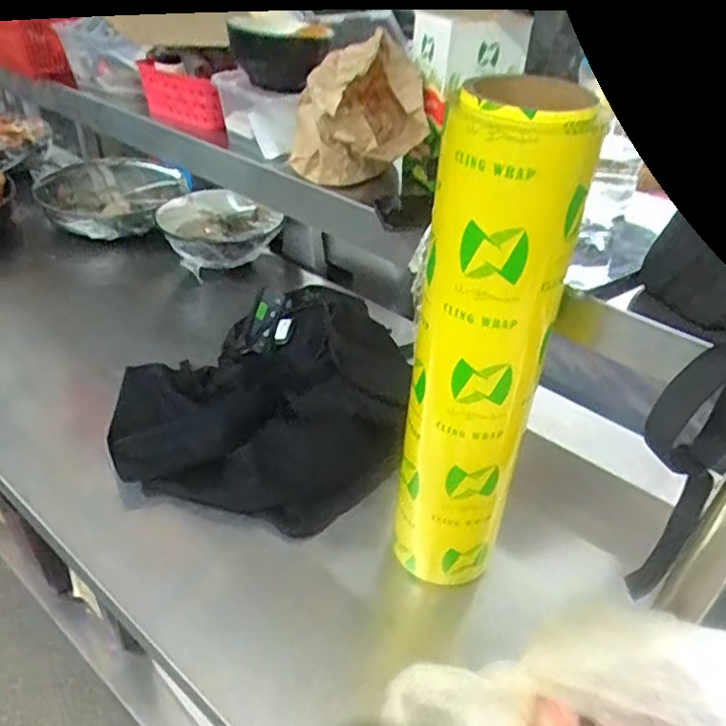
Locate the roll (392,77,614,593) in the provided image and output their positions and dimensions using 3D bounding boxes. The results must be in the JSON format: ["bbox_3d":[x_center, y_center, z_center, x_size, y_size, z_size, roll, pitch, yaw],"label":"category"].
[{"bbox_3d":[0.088,0.012,0.526,0.083,0.435,0.081,3,37,-2],"label":"roll"}]

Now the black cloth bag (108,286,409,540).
[{"bbox_3d":[-0.129,0.044,0.773,0.328,0.139,0.327,-9,38,-16],"label":"black cloth bag"}]

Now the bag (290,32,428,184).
[{"bbox_3d":[-0.005,-0.238,0.637,0.108,0.116,0.121,-11,39,-19],"label":"bag"}]

